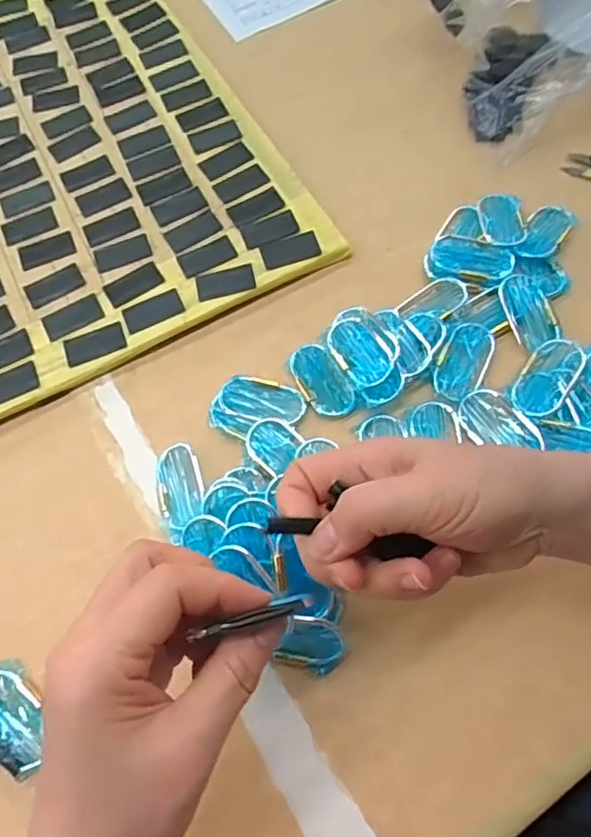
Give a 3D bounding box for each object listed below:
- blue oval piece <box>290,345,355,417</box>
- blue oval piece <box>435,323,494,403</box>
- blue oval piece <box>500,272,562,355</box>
[{"bbox_3d":[0.017,-0.026,0.401,0.028,0.009,0.056,-28,67,-8],"label":"blue oval piece"},{"bbox_3d":[0.111,-0.039,0.396,0.029,0.004,0.058,21,70,13],"label":"blue oval piece"},{"bbox_3d":[0.159,-0.073,0.405,0.031,0.006,0.056,-16,66,-2],"label":"blue oval piece"}]

